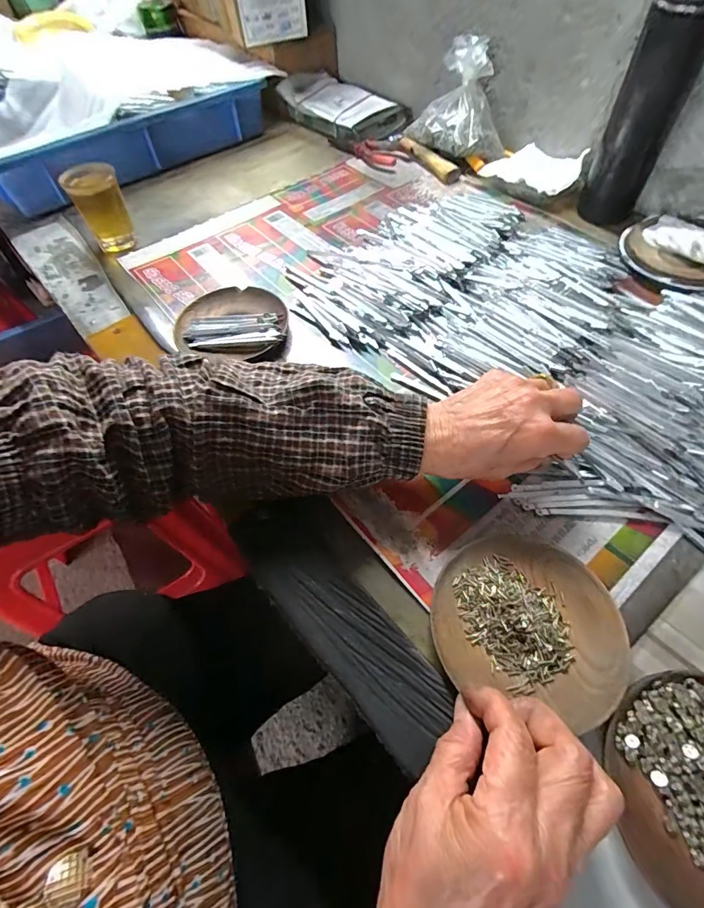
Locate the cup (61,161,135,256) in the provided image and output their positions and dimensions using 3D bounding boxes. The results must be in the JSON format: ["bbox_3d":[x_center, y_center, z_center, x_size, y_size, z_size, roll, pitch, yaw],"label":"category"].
[{"bbox_3d":[-0.314,-0.311,0.530,0.057,0.080,0.059,-27,60,-14],"label":"cup"}]

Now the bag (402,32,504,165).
[{"bbox_3d":[0.144,-0.479,0.577,0.142,0.121,0.063,16,60,12],"label":"bag"}]

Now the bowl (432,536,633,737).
[{"bbox_3d":[0.112,0.104,0.272,0.112,0.017,0.103,-1,58,2],"label":"bowl"}]

